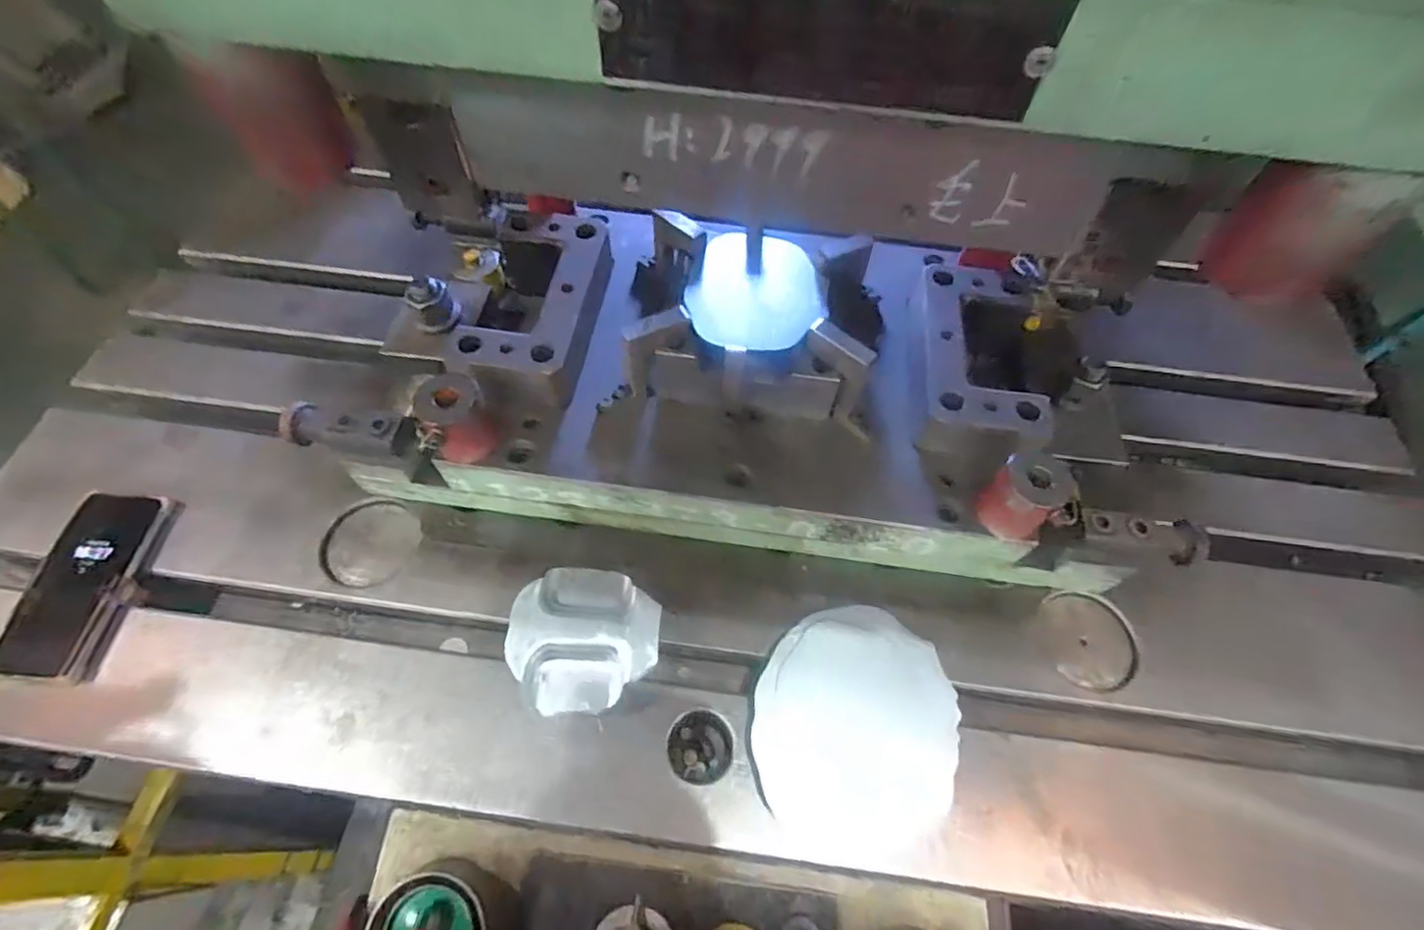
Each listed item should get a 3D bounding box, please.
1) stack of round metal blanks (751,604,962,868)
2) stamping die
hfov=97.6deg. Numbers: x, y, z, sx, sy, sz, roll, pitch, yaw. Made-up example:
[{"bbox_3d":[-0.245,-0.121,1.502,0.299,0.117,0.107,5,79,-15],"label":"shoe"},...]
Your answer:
[{"bbox_3d":[0.114,0.210,0.498,0.154,0.036,0.178,14,61,6],"label":"stack of round metal blanks"},{"bbox_3d":[0.036,-0.095,0.592,0.746,0.165,0.317,8,61,2],"label":"stamping die"}]

